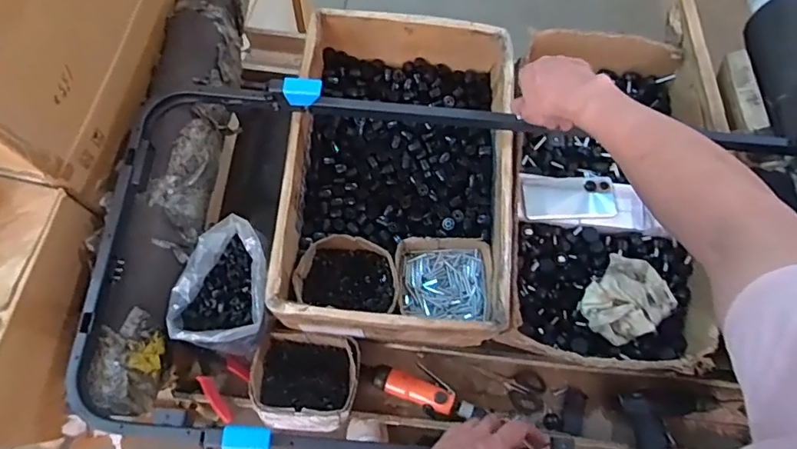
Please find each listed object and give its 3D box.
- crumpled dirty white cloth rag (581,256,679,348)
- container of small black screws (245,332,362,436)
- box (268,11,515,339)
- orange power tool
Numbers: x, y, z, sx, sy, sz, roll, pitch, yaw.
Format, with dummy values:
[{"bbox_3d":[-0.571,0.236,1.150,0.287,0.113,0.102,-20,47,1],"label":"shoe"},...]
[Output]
[{"bbox_3d":[0.372,0.119,0.865,0.115,0.054,0.150,43,75,12],"label":"crumpled dirty white cloth rag"},{"bbox_3d":[-0.149,0.256,0.864,0.166,0.090,0.149,3,71,-1],"label":"container of small black screws"},{"bbox_3d":[0.004,-0.104,0.898,0.340,0.148,0.562,5,71,-1],"label":"box"},{"bbox_3d":[0.047,0.279,0.897,0.175,0.036,0.064,28,72,7],"label":"orange power tool"}]

